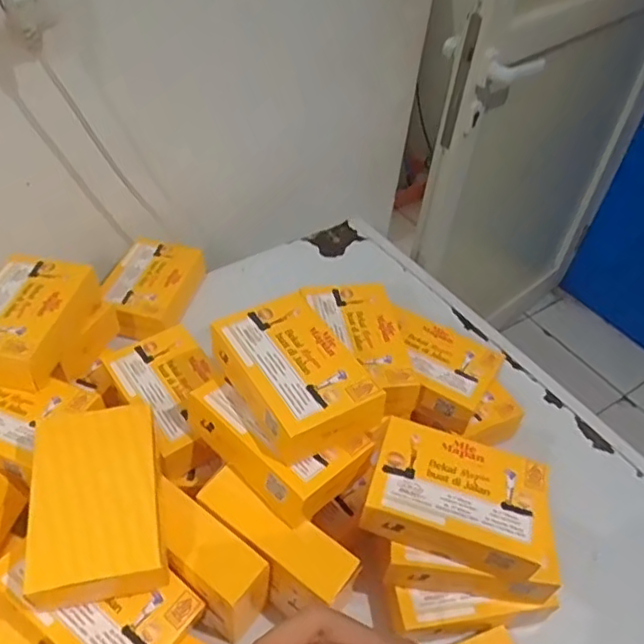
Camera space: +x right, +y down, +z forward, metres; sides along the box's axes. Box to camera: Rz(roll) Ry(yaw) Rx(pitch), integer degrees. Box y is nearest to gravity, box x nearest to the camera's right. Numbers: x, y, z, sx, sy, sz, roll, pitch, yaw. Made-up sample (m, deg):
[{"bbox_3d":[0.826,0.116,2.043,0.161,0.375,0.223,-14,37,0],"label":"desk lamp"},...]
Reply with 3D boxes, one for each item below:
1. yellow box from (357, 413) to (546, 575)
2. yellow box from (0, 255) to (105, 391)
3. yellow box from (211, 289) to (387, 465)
[{"bbox_3d":[0.126,0.161,0.576,0.155,0.042,0.101,15,46,9],"label":"yellow box"},{"bbox_3d":[-0.341,-0.005,0.705,0.119,0.056,0.172,11,46,5],"label":"yellow box"},{"bbox_3d":[-0.029,0.049,0.598,0.109,0.050,0.167,-22,52,-25],"label":"yellow box"}]

